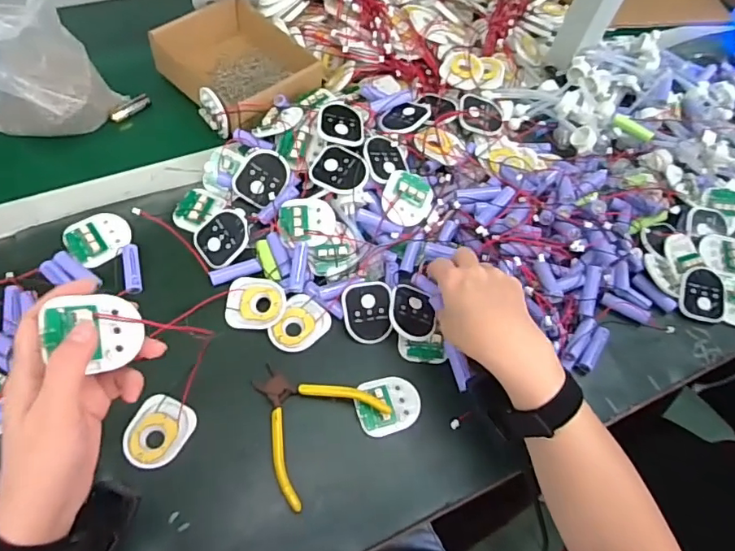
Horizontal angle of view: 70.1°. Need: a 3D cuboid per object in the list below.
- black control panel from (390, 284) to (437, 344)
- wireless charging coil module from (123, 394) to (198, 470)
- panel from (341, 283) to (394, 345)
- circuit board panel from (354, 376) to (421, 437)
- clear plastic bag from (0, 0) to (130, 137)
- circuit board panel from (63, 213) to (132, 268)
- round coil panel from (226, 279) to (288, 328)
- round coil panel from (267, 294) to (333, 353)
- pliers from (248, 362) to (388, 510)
[{"bbox_3d":[0.043,0.037,0.506,0.048,0.009,0.047,23,60,-11],"label":"black control panel"},{"bbox_3d":[-0.179,0.134,0.450,0.048,0.011,0.058,30,63,1],"label":"wireless charging coil module"},{"bbox_3d":[0.000,0.035,0.504,0.046,0.009,0.058,0,87,-10],"label":"panel"},{"bbox_3d":[0.019,0.116,0.479,0.059,0.012,0.050,-17,65,-16],"label":"circuit board panel"},{"bbox_3d":[-0.334,-0.199,0.526,0.137,0.146,0.078,-25,68,-19],"label":"clear plastic bag"},{"bbox_3d":[-0.266,-0.040,0.517,0.056,0.012,0.057,39,64,13],"label":"circuit board panel"},{"bbox_3d":[-0.108,0.028,0.510,0.058,0.010,0.049,1,77,7],"label":"round coil panel"},{"bbox_3d":[-0.064,0.048,0.509,0.046,0.010,0.058,27,62,8],"label":"round coil panel"},{"bbox_3d":[-0.059,0.124,0.462,0.106,0.009,0.112,40,64,14],"label":"pliers"}]

